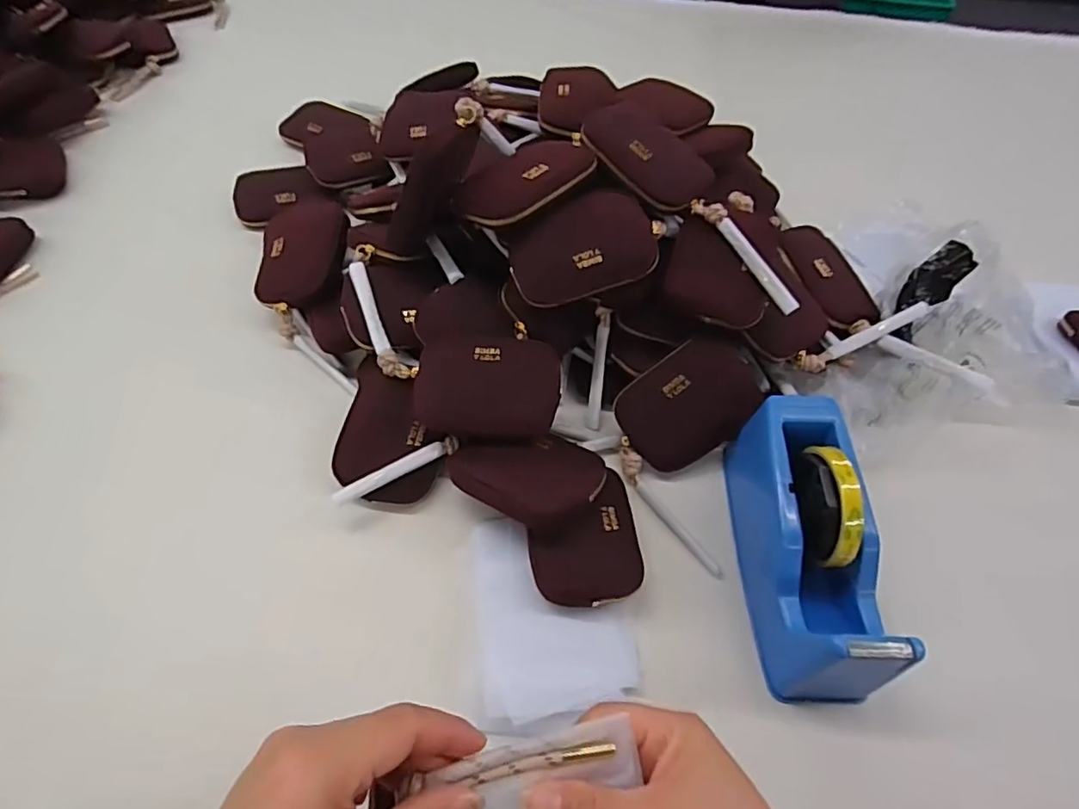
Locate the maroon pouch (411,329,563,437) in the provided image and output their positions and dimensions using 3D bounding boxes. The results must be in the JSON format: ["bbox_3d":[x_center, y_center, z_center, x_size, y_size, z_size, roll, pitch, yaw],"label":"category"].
[{"bbox_3d":[-0.043,-0.014,0.472,0.113,0.016,0.080,5,84,3],"label":"maroon pouch"}]

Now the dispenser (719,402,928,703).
[{"bbox_3d":[0.197,0.097,0.424,0.071,0.104,0.201,2,54,-1],"label":"dispenser"}]

